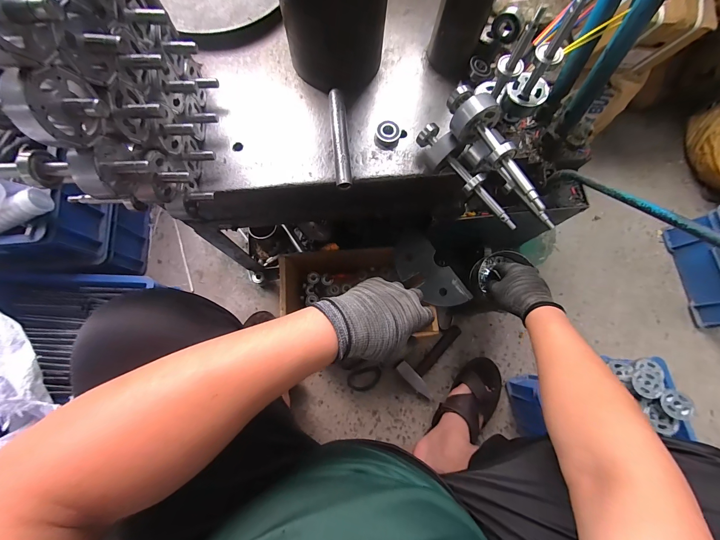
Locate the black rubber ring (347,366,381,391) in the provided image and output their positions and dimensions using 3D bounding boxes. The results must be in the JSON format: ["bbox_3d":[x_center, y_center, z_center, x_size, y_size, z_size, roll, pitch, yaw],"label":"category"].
[{"bbox_3d":[0.012,0.275,0.771,0.086,0.005,0.054,-13,78,-5],"label":"black rubber ring"}]

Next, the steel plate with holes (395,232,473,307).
[{"bbox_3d":[0.137,0.007,0.619,0.089,0.008,0.179,-37,85,-5],"label":"steel plate with holes"}]

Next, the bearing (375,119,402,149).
[{"bbox_3d":[0.038,-0.183,0.413,0.032,0.016,0.032,11,77,1],"label":"bearing"}]

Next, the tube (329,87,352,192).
[{"bbox_3d":[-0.026,-0.174,0.407,0.020,0.019,0.143,-5,77,-3],"label":"tube"}]

